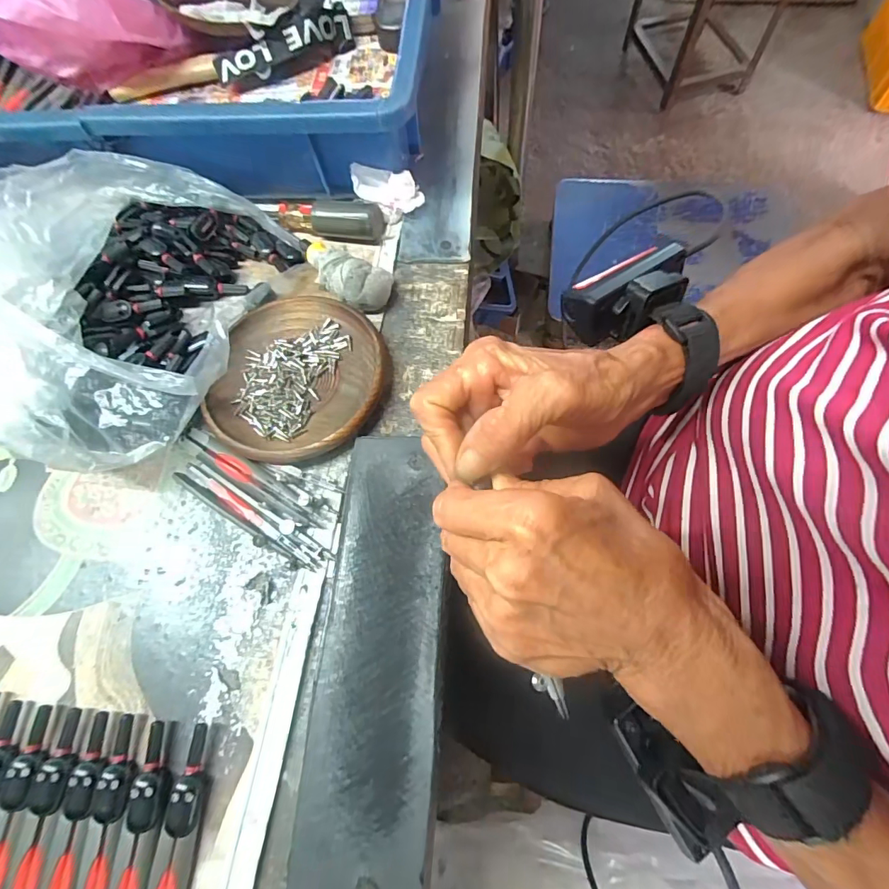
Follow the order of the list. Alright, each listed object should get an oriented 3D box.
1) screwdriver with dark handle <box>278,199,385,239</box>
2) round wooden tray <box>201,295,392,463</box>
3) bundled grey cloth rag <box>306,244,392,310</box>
[{"bbox_3d":[-0.085,-0.165,0.334,0.078,0.021,0.020,5,69,6],"label":"screwdriver with dark handle"},{"bbox_3d":[-0.090,-0.043,0.291,0.105,0.016,0.111,-2,68,4],"label":"round wooden tray"},{"bbox_3d":[-0.070,-0.116,0.314,0.070,0.027,0.030,33,74,16],"label":"bundled grey cloth rag"}]

